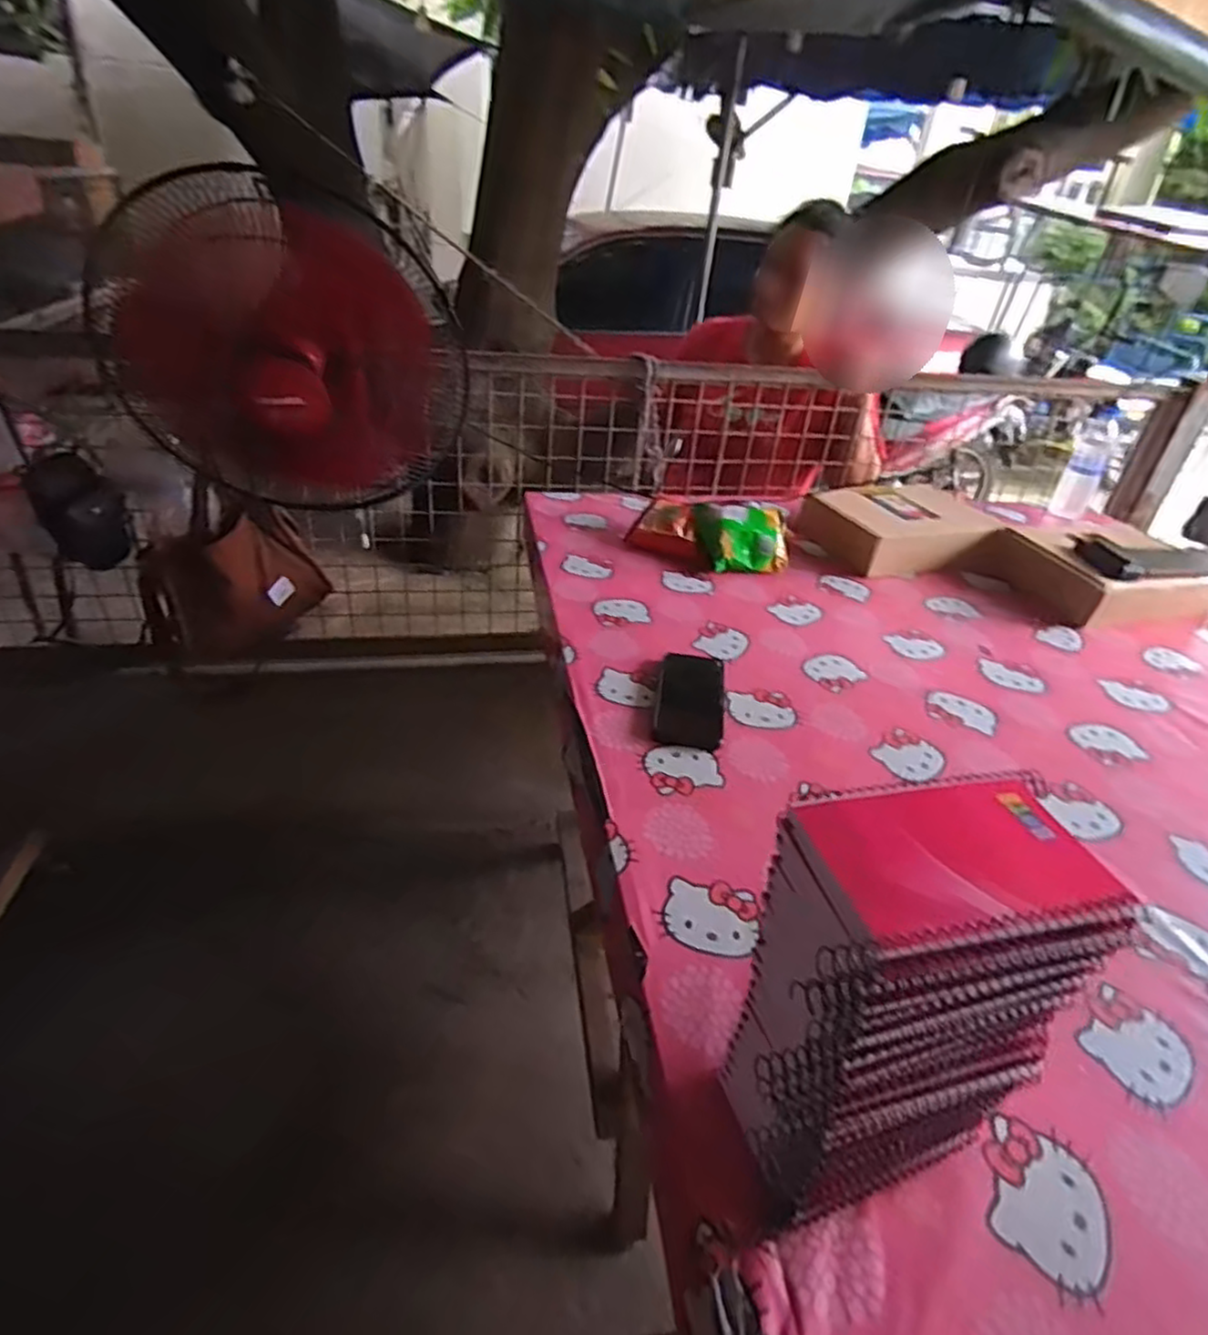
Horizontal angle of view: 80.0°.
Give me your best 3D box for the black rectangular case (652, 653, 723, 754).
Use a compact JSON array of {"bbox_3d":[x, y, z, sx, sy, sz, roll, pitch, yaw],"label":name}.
[{"bbox_3d":[0.099,0.033,0.826,0.074,0.017,0.162,9,35,4],"label":"black rectangular case"}]

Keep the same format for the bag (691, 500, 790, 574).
[{"bbox_3d":[0.223,-0.204,1.144,0.148,0.043,0.120,-2,75,-6],"label":"bag"}]

